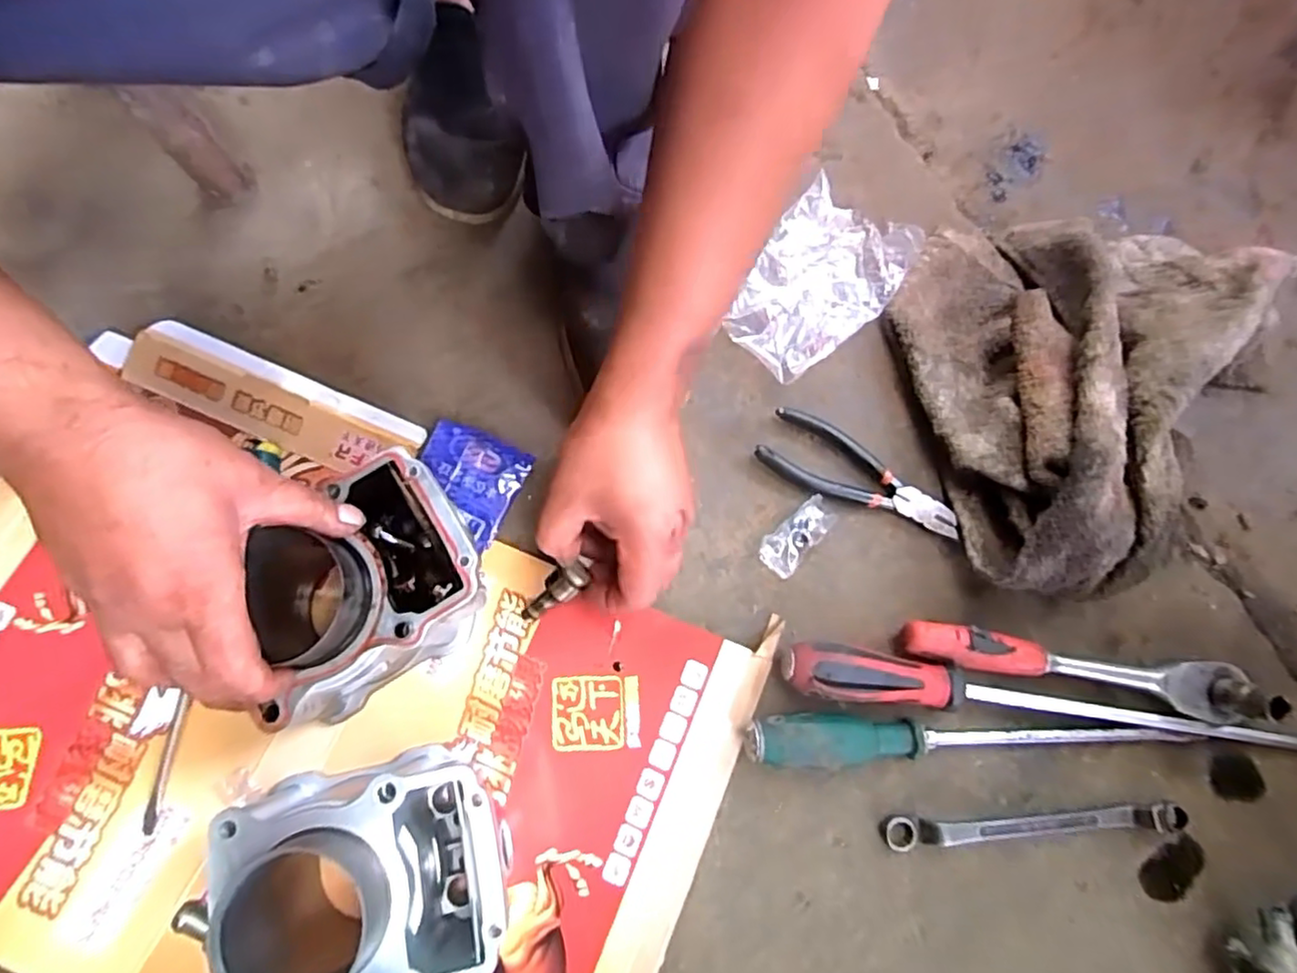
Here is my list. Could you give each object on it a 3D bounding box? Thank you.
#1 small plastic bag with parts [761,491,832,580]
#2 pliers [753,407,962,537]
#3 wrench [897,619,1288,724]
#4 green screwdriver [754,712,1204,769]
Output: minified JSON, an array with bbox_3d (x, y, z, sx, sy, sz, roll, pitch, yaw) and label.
[{"bbox_3d":[0.103,0.033,0.456,0.029,0.017,0.057,39,78,7],"label":"small plastic bag with parts"},{"bbox_3d":[0.150,-0.003,0.465,0.147,0.013,0.048,33,78,6],"label":"pliers"},{"bbox_3d":[0.285,0.123,0.437,0.230,0.039,0.039,8,76,0],"label":"wrench"},{"bbox_3d":[0.214,0.166,0.424,0.299,0.037,0.031,2,76,-1],"label":"green screwdriver"}]

